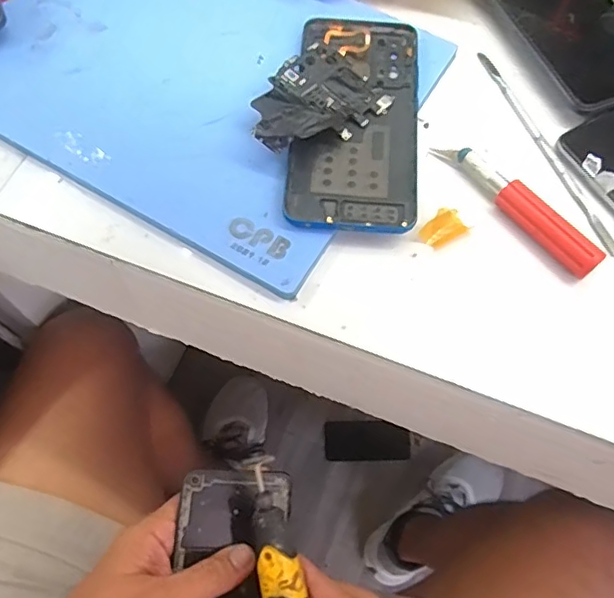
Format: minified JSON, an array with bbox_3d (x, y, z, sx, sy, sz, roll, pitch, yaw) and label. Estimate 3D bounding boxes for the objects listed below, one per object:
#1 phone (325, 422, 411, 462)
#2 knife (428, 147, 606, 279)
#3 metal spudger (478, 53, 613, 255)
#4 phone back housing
[{"bbox_3d":[0.110,0.258,1.022,0.152,0.012,0.067,-2,74,3],"label":"phone"},{"bbox_3d":[0.122,-0.057,0.330,0.015,0.018,0.114,-36,72,-15],"label":"knife"},{"bbox_3d":[0.150,-0.098,0.357,0.009,0.004,0.165,-18,68,-9],"label":"metal spudger"},{"bbox_3d":[0.031,-0.113,0.353,0.074,0.013,0.164,5,67,1],"label":"phone back housing"}]

